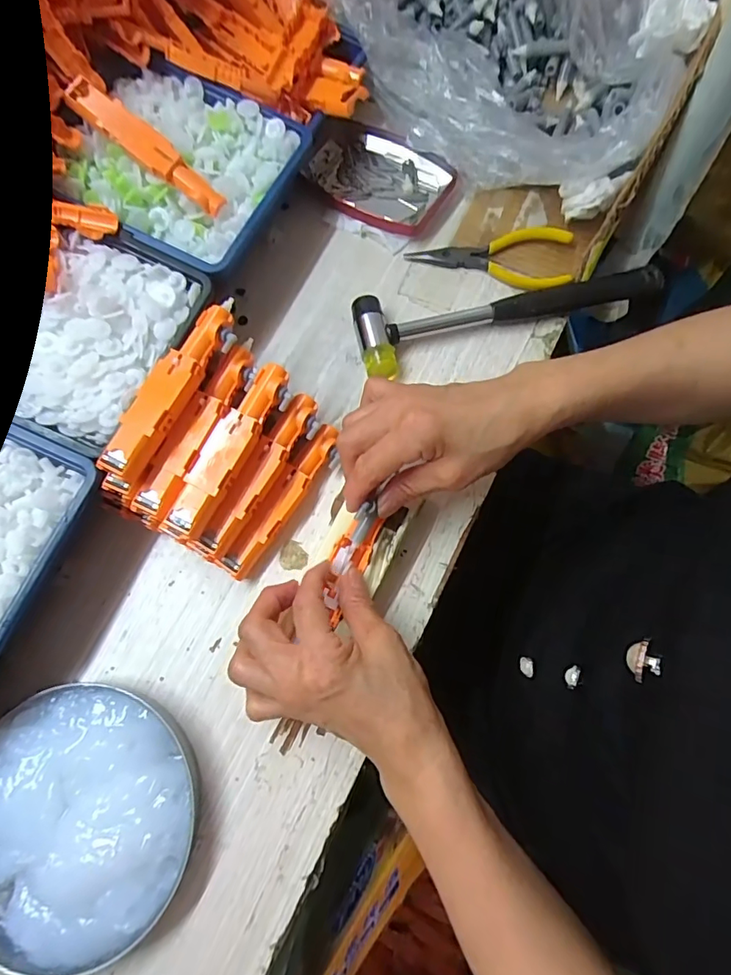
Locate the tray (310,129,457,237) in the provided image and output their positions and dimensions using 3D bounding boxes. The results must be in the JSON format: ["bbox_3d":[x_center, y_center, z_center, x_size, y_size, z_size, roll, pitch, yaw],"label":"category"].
[{"bbox_3d":[0.007,-0.257,0.408,0.116,0.015,0.081,29,77,9],"label":"tray"}]

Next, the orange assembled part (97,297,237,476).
[{"bbox_3d":[-0.115,-0.061,0.299,0.025,0.021,0.124,27,77,9],"label":"orange assembled part"}]

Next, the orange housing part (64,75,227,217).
[{"bbox_3d":[-0.150,-0.236,0.337,0.118,0.011,0.023,37,77,-10],"label":"orange housing part"}]

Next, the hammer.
[{"bbox_3d":[0.105,-0.142,0.370,0.230,0.021,0.063,-18,74,-4],"label":"hammer"}]

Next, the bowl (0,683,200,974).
[{"bbox_3d":[-0.171,0.194,0.282,0.137,0.031,0.142,0,74,1],"label":"bowl"}]

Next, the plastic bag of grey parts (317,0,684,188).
[{"bbox_3d":[0.112,-0.376,0.367,0.216,0.146,0.311,-42,77,-10],"label":"plastic bag of grey parts"}]

